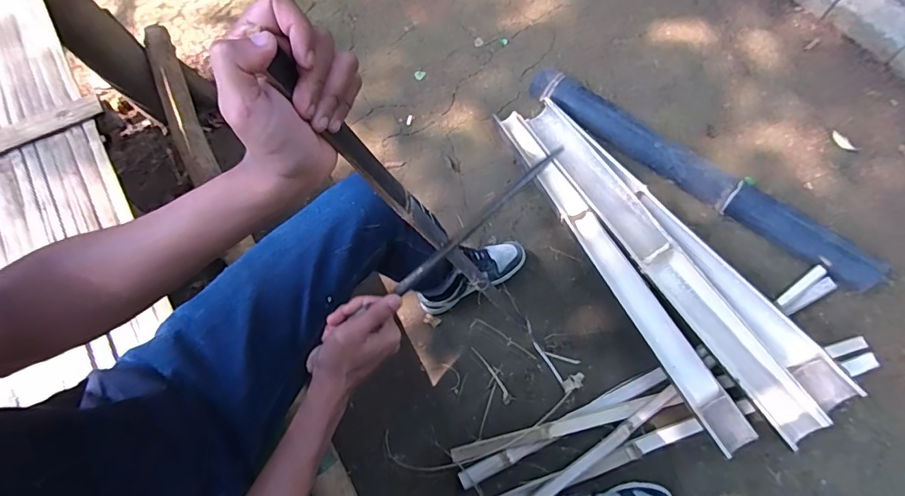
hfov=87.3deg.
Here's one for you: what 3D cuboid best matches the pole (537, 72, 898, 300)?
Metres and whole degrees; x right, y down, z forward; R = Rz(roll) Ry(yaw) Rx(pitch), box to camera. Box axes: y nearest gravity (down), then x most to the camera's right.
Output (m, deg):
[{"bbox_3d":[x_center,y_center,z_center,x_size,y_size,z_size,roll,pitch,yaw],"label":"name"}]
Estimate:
[{"bbox_3d":[0.577,-0.200,1.172,0.920,0.073,0.098,39,72,15],"label":"pole"}]

